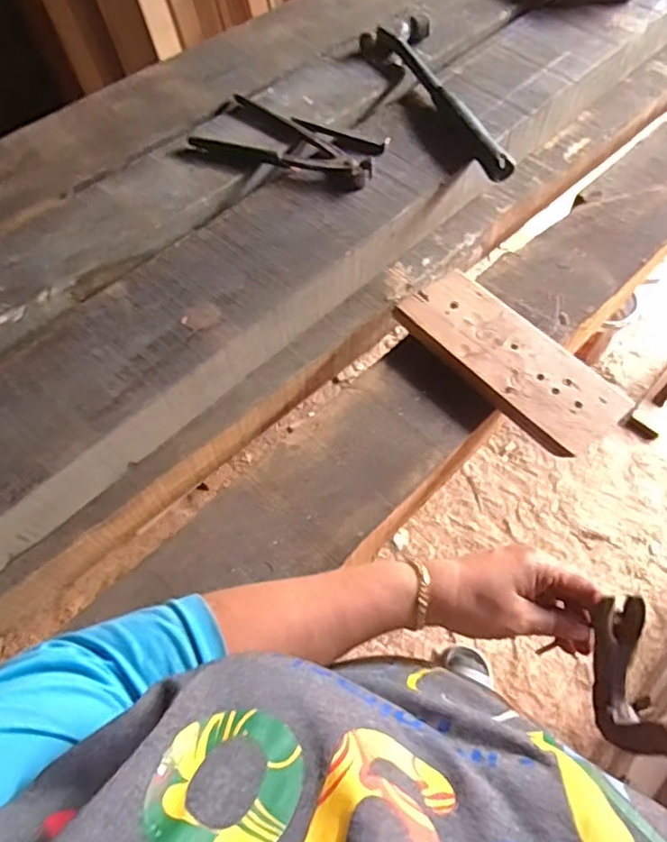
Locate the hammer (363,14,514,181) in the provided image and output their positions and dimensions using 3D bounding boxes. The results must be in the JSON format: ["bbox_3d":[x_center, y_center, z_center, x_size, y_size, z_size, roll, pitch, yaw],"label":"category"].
[{"bbox_3d":[0.135,-0.413,0.752,0.095,0.029,0.317,-19,63,-9],"label":"hammer"}]

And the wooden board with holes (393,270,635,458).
[{"bbox_3d":[0.188,-0.069,0.640,0.101,0.014,0.248,-37,67,-17],"label":"wooden board with holes"}]

